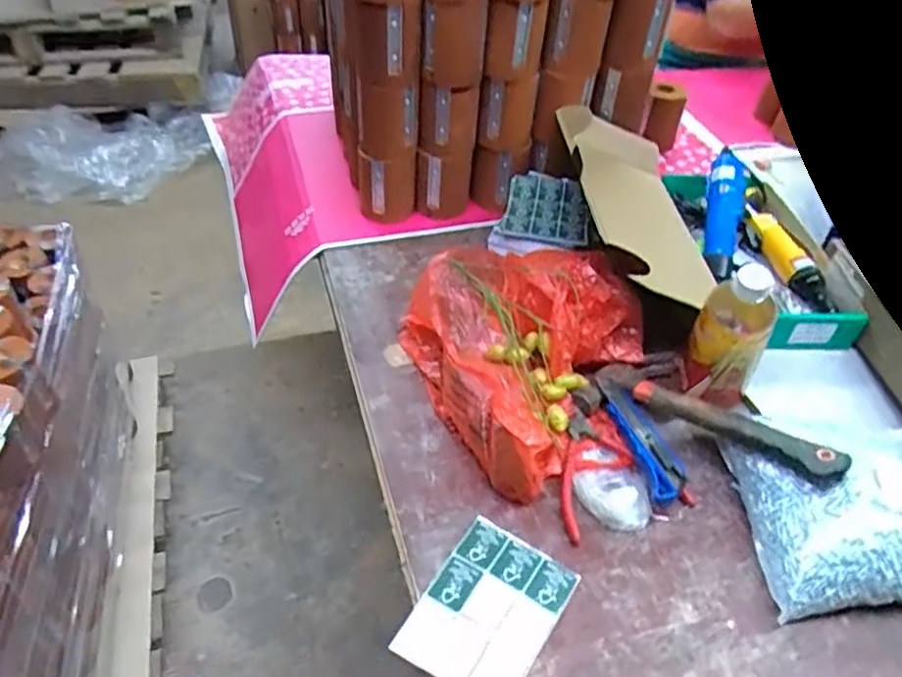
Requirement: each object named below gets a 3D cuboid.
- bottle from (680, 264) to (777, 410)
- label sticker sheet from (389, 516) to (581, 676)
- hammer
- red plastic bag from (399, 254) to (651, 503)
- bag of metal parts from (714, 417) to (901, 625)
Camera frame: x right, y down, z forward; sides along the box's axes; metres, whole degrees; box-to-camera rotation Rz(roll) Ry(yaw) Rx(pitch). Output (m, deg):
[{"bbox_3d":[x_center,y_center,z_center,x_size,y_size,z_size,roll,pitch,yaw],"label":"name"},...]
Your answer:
[{"bbox_3d":[0.282,-0.012,0.669,0.070,0.160,0.067,25,46,21],"label":"bottle"},{"bbox_3d":[0.031,0.221,0.545,0.098,0.005,0.134,26,47,21],"label":"label sticker sheet"},{"bbox_3d":[0.250,0.078,0.652,0.126,0.027,0.249,-30,35,-31],"label":"hammer"},{"bbox_3d":[0.084,-0.001,0.718,0.239,0.089,0.291,-20,48,-24],"label":"red plastic bag"},{"bbox_3d":[0.386,0.149,0.602,0.247,0.062,0.182,1,43,-4],"label":"bag of metal parts"}]

